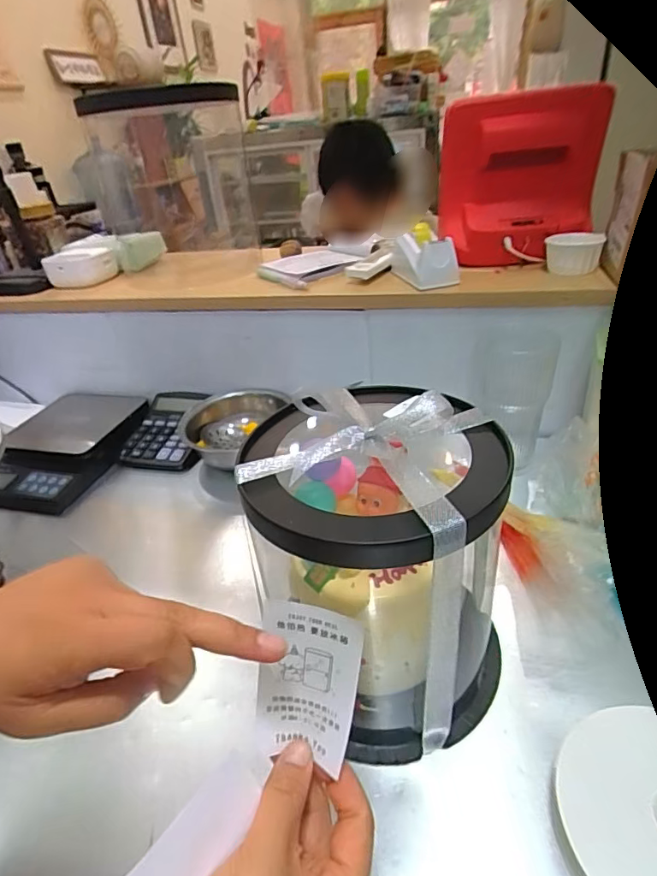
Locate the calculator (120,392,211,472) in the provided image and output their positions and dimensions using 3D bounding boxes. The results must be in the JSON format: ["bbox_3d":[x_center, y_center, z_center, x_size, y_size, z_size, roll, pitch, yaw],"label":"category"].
[{"bbox_3d":[-0.231,-0.014,0.743,0.112,0.015,0.150,0,48,10],"label":"calculator"}]

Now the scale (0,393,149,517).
[{"bbox_3d":[-0.386,0.010,0.736,0.187,0.041,0.247,0,33,10],"label":"scale"}]

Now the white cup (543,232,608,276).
[{"bbox_3d":[0.309,-0.232,0.636,0.061,0.040,0.065,14,38,29],"label":"white cup"}]

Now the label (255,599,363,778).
[{"bbox_3d":[-0.011,0.129,0.265,0.052,0.085,0.007,7,12,12],"label":"label"}]

